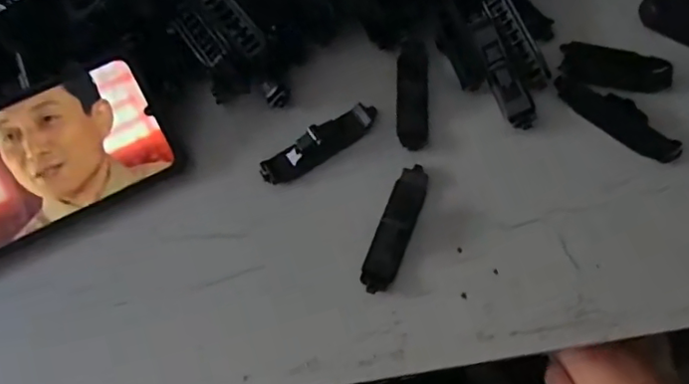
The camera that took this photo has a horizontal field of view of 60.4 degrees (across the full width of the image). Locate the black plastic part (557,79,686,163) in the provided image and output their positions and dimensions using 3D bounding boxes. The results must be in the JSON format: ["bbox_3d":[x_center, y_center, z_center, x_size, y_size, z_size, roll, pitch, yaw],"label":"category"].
[{"bbox_3d":[0.165,-0.046,0.359,0.080,0.009,0.023,38,74,17],"label":"black plastic part"}]

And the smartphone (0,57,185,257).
[{"bbox_3d":[-0.186,-0.012,0.341,0.164,0.013,0.078,-27,94,-10],"label":"smartphone"}]

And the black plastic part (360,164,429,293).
[{"bbox_3d":[0.030,0.020,0.343,0.020,0.009,0.080,20,69,11],"label":"black plastic part"}]

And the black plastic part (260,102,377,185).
[{"bbox_3d":[-0.014,-0.031,0.361,0.079,0.015,0.017,-33,69,-11],"label":"black plastic part"}]

